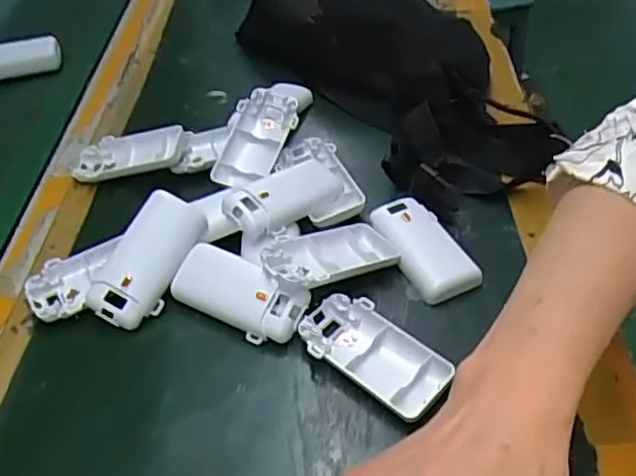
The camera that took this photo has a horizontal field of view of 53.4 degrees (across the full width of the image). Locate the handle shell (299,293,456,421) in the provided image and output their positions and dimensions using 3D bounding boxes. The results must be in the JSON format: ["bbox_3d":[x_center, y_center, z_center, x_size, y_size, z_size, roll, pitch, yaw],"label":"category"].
[{"bbox_3d":[0.033,0.071,0.388,0.097,0.016,0.050,28,53,30],"label":"handle shell"}]

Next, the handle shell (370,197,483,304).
[{"bbox_3d":[0.076,0.004,0.451,0.044,0.013,0.092,-19,46,-13],"label":"handle shell"}]

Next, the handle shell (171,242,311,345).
[{"bbox_3d":[-0.052,0.035,0.415,0.094,0.026,0.039,21,50,25],"label":"handle shell"}]

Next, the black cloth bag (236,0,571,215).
[{"bbox_3d":[0.074,-0.165,0.577,0.171,0.064,0.363,-23,47,-17],"label":"black cloth bag"}]

